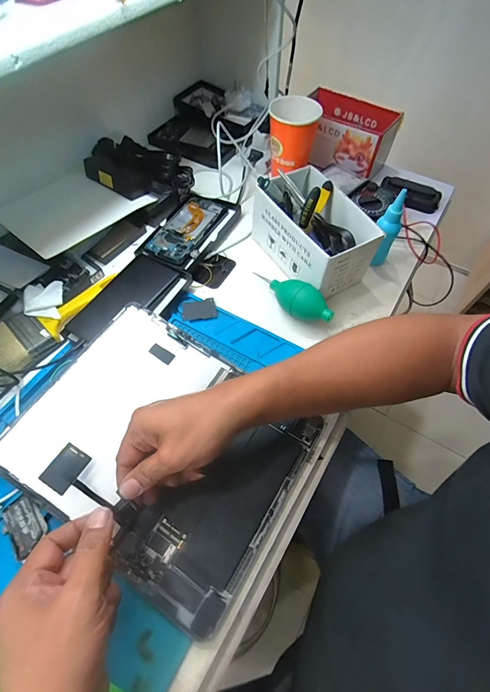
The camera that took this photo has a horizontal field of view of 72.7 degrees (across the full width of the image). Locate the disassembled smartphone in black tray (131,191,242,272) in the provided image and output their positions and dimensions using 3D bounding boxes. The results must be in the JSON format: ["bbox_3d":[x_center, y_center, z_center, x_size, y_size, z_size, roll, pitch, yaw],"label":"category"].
[{"bbox_3d":[-0.095,-0.194,0.561,0.103,0.024,0.174,24,62,13],"label":"disassembled smartphone in black tray"}]

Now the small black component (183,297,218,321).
[{"bbox_3d":[-0.067,-0.052,0.481,0.049,0.004,0.034,-12,60,-8],"label":"small black component"}]

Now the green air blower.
[{"bbox_3d":[0.066,-0.070,0.470,0.129,0.046,0.045,33,64,17],"label":"green air blower"}]

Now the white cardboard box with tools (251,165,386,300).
[{"bbox_3d":[0.103,-0.172,0.495,0.108,0.090,0.178,-27,63,-16],"label":"white cardboard box with tools"}]

